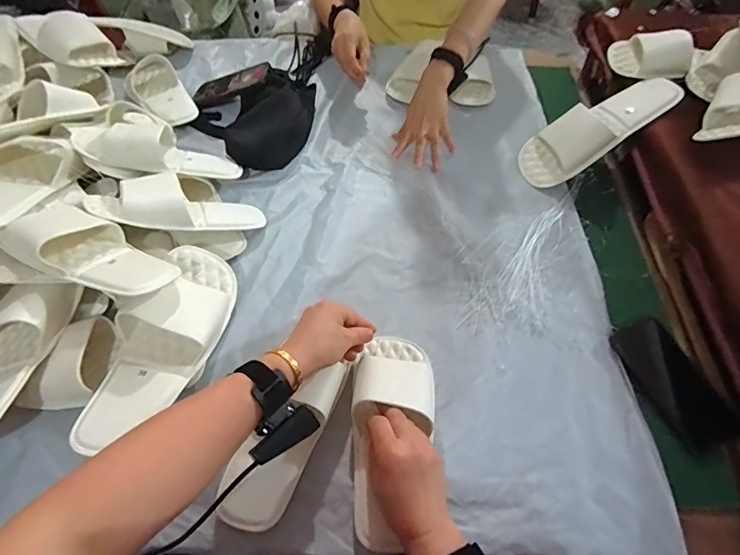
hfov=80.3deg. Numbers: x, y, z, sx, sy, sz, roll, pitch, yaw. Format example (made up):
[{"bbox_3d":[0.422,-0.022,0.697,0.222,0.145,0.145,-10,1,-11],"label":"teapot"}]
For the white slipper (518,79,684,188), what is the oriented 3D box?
[{"bbox_3d":[0.374,-0.256,0.733,0.264,0.058,0.111,-33,59,8],"label":"white slipper"}]

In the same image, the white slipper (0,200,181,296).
[{"bbox_3d":[-0.340,-0.033,0.532,0.219,0.056,0.103,22,58,13],"label":"white slipper"}]

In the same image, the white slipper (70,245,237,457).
[{"bbox_3d":[-0.255,0.074,0.530,0.108,0.054,0.272,17,57,10],"label":"white slipper"}]

